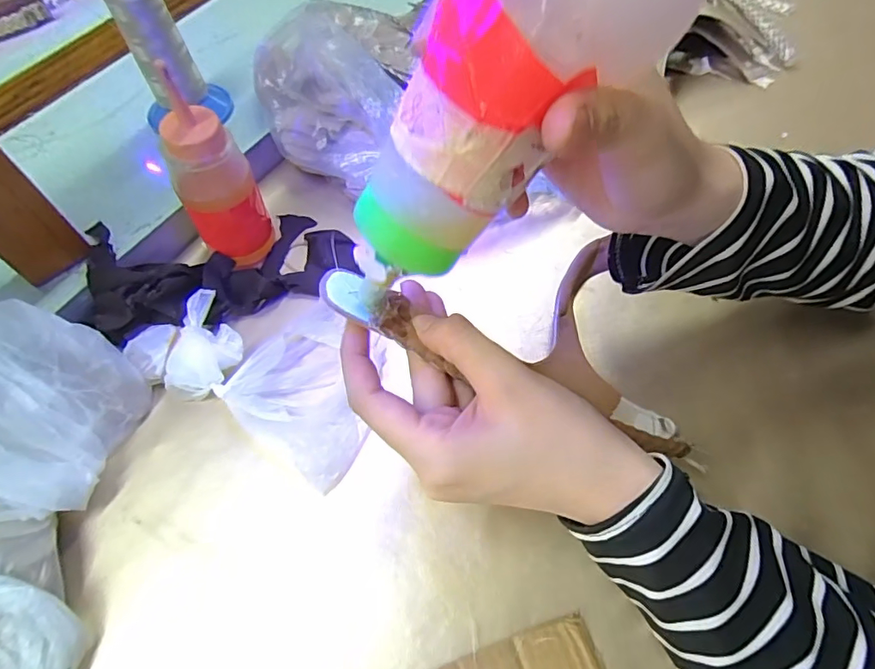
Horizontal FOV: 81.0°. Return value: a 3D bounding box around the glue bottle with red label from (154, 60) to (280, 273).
[{"bbox_3d":[-0.144,-0.096,0.342,0.046,0.115,0.035,-18,61,-13],"label":"glue bottle with red label"}]

